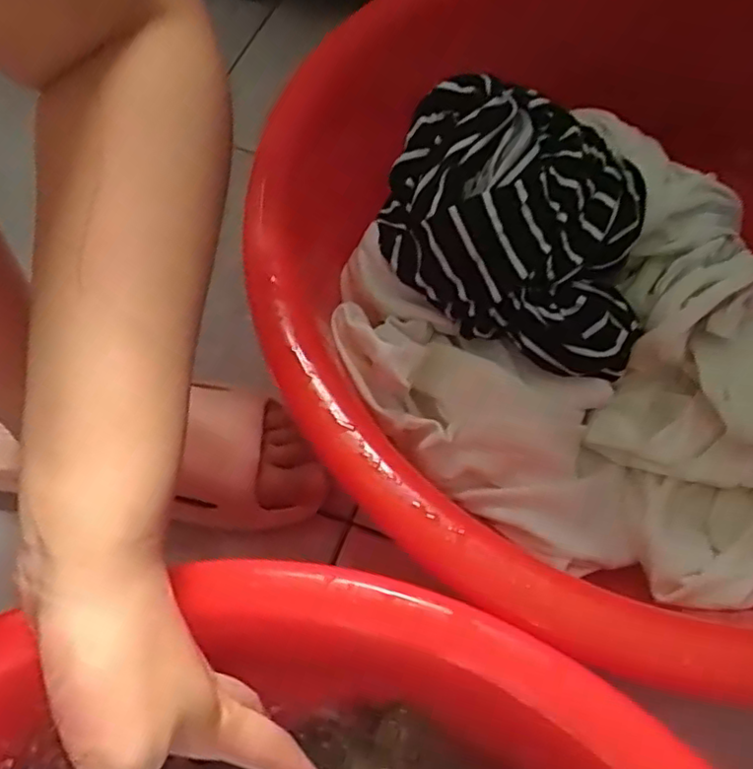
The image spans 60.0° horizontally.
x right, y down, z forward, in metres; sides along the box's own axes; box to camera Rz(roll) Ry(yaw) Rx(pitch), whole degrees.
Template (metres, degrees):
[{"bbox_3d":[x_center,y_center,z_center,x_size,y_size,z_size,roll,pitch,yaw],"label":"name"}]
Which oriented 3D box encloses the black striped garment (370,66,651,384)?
[{"bbox_3d":[0.095,-0.102,0.415,0.181,0.102,0.133,25,67,16],"label":"black striped garment"}]

